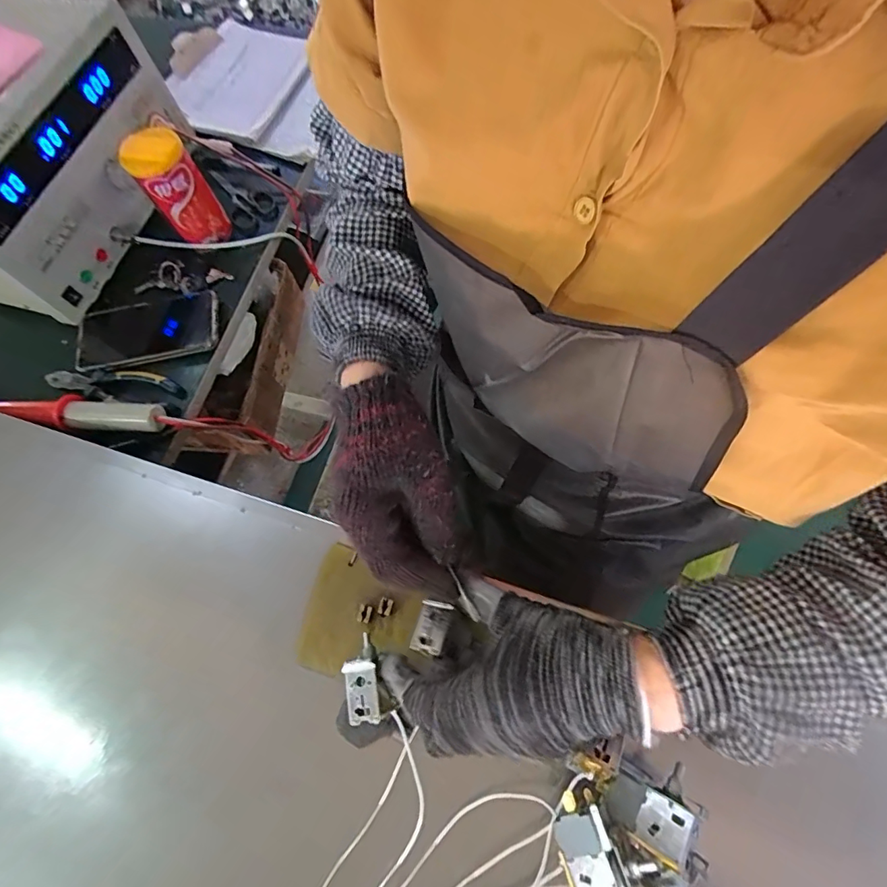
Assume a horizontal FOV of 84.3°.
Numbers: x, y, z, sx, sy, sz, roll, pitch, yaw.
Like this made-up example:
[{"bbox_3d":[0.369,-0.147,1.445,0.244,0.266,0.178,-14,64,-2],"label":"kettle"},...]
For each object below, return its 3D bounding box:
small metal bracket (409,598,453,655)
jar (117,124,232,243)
[{"bbox_3d":[-0.008,0.127,0.340,0.022,0.010,0.035,15,66,10],"label":"small metal bracket"},{"bbox_3d":[-0.309,-0.292,0.579,0.065,0.129,0.059,-29,68,-7],"label":"jar"}]

